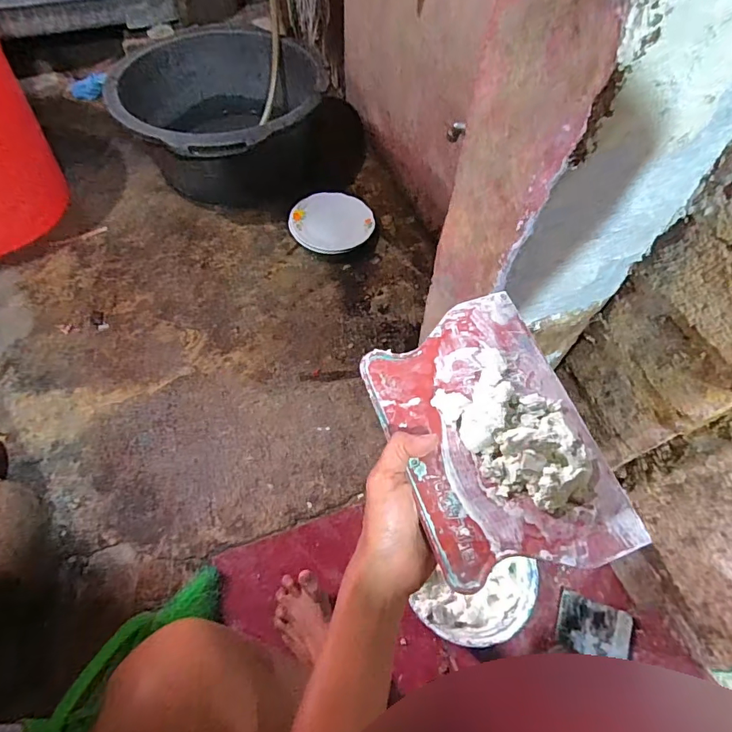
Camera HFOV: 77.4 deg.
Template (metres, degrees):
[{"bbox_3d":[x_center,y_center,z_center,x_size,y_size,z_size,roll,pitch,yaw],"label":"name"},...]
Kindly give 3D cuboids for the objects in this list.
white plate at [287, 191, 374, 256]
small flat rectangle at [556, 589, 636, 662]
[{"bbox_3d":[-0.088,-0.366,1.167,0.203,0.042,0.169,-9,60,-7],"label":"white plate"},{"bbox_3d":[0.346,0.395,0.684,0.110,0.007,0.076,19,61,9],"label":"small flat rectangle"}]

